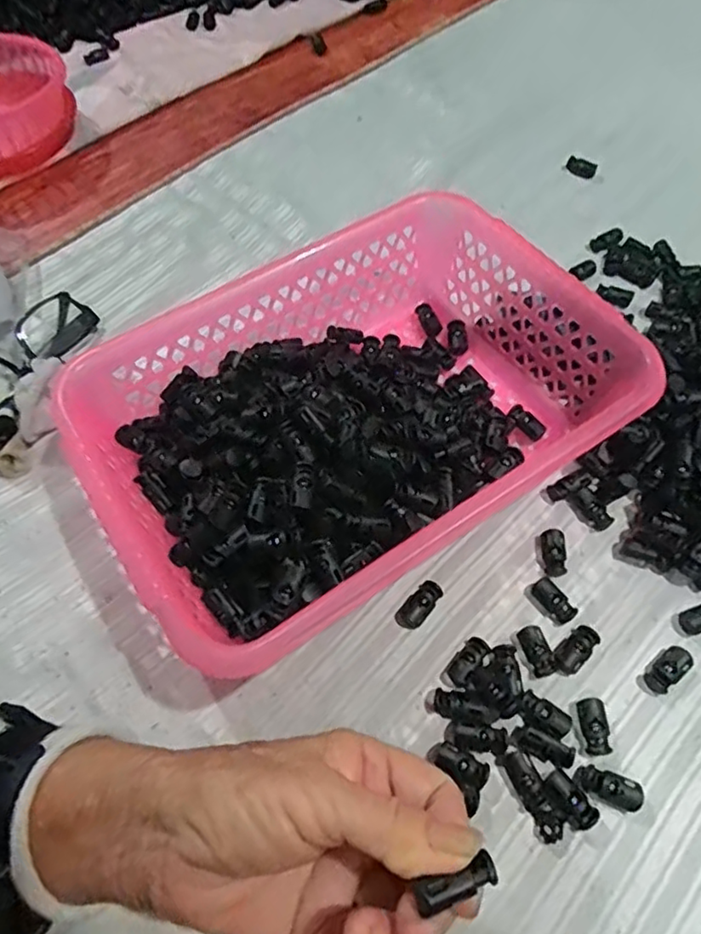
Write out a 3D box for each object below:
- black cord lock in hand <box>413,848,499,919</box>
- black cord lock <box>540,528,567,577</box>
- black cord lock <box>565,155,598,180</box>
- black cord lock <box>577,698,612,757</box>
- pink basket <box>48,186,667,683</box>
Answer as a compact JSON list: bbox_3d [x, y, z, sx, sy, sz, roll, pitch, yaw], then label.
[{"bbox_3d":[0.035,0.134,0.193,0.026,0.006,0.009,-18,59,-11],"label":"black cord lock in hand"},{"bbox_3d":[0.121,0.051,0.357,0.013,0.009,0.028,1,57,1],"label":"black cord lock"},{"bbox_3d":[0.208,-0.271,0.543,0.026,0.009,0.013,27,62,17],"label":"black cord lock"},{"bbox_3d":[0.126,0.134,0.309,0.015,0.009,0.026,3,58,3],"label":"black cord lock"},{"bbox_3d":[0.003,-0.029,0.371,0.299,0.089,0.214,-29,61,-16],"label":"pink basket"}]

